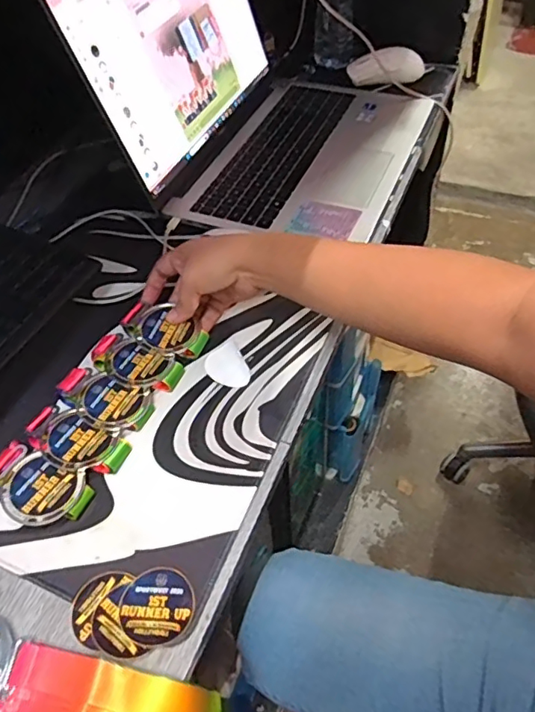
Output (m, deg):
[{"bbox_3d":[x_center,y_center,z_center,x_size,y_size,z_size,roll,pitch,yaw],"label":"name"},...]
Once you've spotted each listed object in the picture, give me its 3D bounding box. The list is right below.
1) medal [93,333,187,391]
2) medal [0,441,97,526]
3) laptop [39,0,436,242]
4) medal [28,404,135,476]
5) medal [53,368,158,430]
[{"bbox_3d":[-0.125,0.008,0.512,0.087,0.018,0.045,23,57,20],"label":"medal"},{"bbox_3d":[-0.188,0.108,0.439,0.083,0.022,0.052,20,56,18],"label":"medal"},{"bbox_3d":[0.016,-0.348,0.657,0.334,0.218,0.366,17,55,18],"label":"laptop"},{"bbox_3d":[-0.161,0.073,0.464,0.082,0.023,0.049,21,57,19],"label":"medal"},{"bbox_3d":[-0.147,0.040,0.490,0.085,0.020,0.050,17,56,17],"label":"medal"}]

